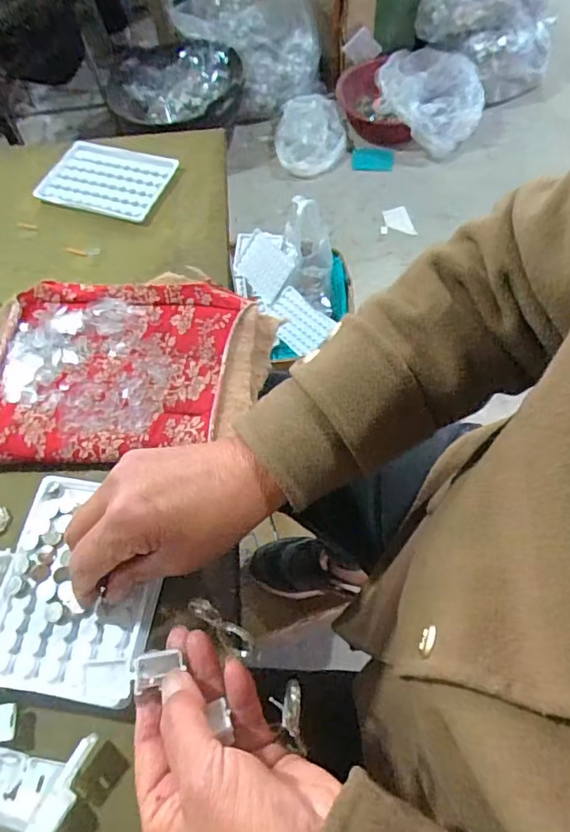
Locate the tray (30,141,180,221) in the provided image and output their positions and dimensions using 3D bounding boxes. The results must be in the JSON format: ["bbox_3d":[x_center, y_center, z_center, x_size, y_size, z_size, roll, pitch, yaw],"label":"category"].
[{"bbox_3d":[-0.188,-0.252,0.547,0.126,0.014,0.093,15,63,10],"label":"tray"}]

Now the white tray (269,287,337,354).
[{"bbox_3d":[0.023,-0.182,0.970,0.088,0.019,0.116,-44,80,-5],"label":"white tray"}]

